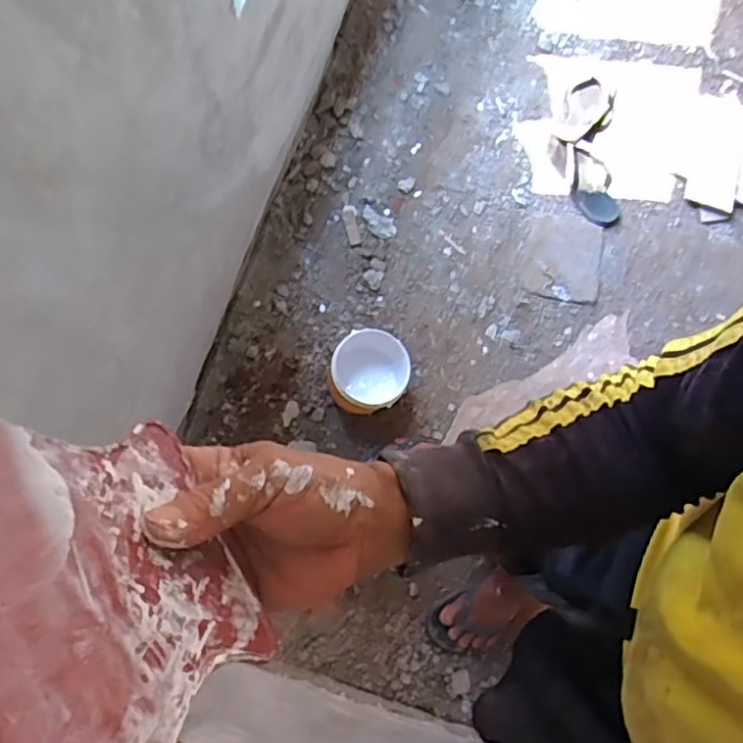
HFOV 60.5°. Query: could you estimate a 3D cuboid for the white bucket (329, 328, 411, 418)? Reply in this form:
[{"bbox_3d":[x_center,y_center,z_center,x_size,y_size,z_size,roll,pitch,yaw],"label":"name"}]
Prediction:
[{"bbox_3d":[-0.004,0.003,1.328,0.165,0.154,0.147,-2,80,-2],"label":"white bucket"}]

